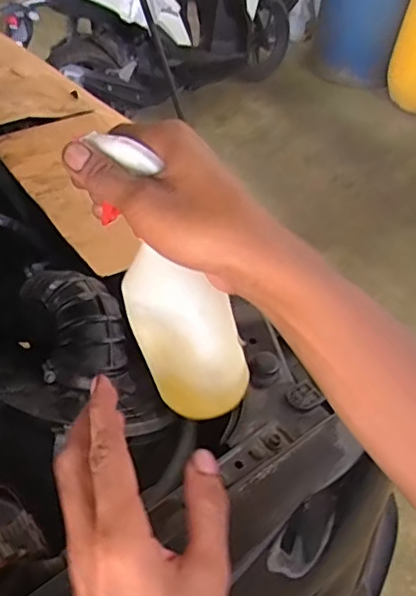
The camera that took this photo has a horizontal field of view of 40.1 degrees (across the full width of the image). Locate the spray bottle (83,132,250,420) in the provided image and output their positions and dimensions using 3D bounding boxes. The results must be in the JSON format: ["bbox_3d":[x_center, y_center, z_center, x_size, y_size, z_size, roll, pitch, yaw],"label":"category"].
[{"bbox_3d":[-0.024,-0.013,0.391,0.062,0.203,0.055,-34,22,-33],"label":"spray bottle"}]

